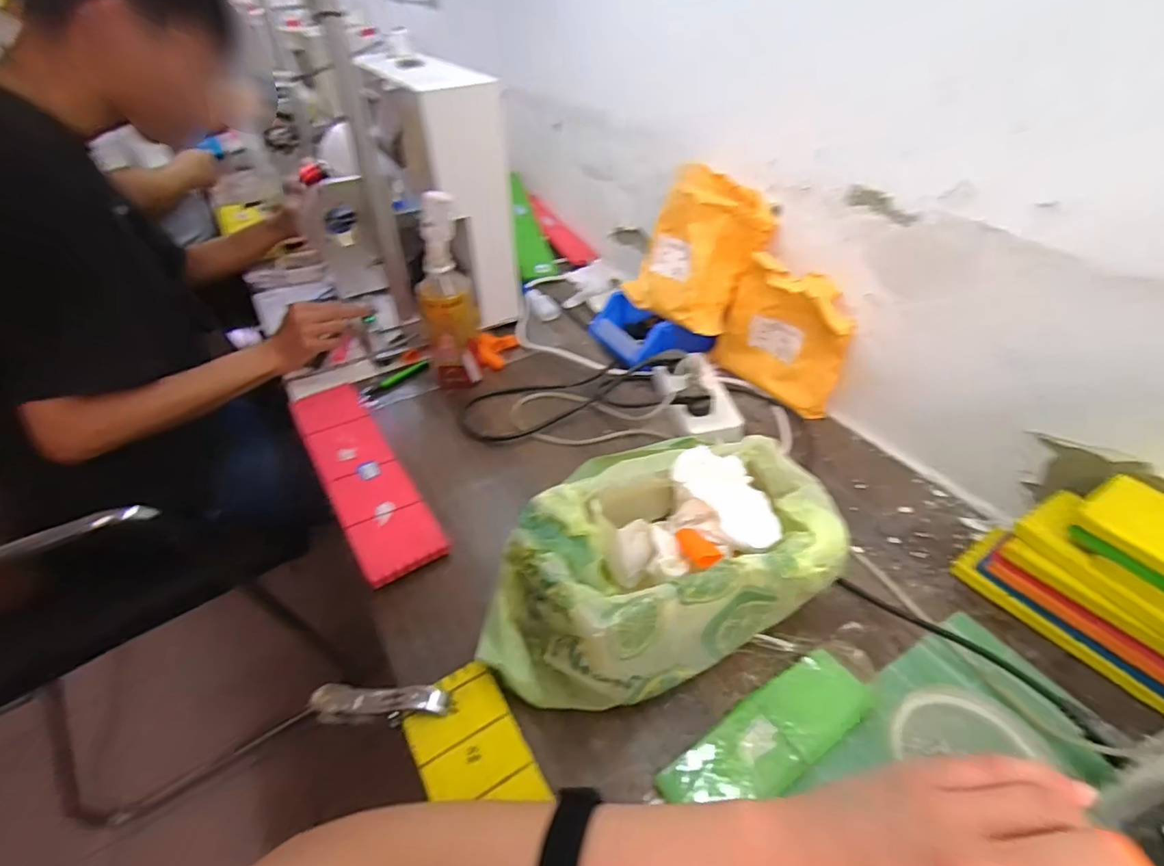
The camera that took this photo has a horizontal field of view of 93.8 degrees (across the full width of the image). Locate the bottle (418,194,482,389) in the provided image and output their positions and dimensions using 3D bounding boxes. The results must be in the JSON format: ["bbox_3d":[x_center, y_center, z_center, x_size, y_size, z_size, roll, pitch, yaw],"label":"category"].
[{"bbox_3d":[-0.177,-0.172,0.711,0.070,0.244,0.058,-12,42,-11],"label":"bottle"}]

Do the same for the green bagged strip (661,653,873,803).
[{"bbox_3d":[0.144,0.231,0.414,0.178,0.020,0.058,-24,46,-23],"label":"green bagged strip"}]

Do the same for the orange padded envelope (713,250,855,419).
[{"bbox_3d":[0.257,-0.126,0.698,0.049,0.159,0.172,-29,48,-27],"label":"orange padded envelope"}]

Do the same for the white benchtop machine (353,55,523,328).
[{"bbox_3d":[-0.210,-0.344,0.822,0.102,0.338,0.226,-31,49,-29],"label":"white benchtop machine"}]

